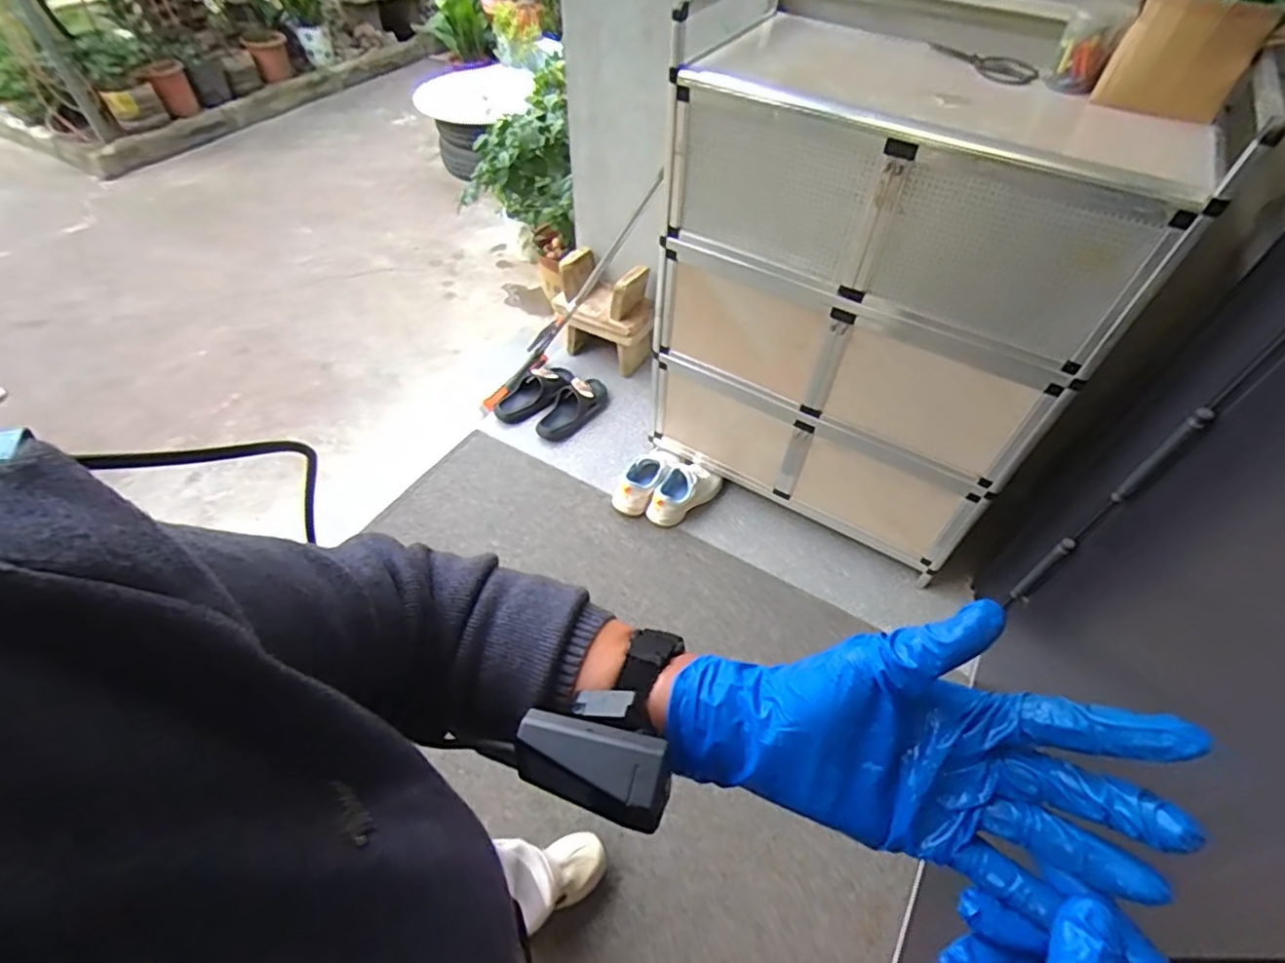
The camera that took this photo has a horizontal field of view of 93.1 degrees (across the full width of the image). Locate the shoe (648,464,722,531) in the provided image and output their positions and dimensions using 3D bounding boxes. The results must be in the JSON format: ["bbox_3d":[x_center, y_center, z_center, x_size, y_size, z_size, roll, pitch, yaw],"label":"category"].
[{"bbox_3d":[0.110,0.029,1.663,0.233,0.091,0.107,-36,61,-27],"label":"shoe"}]

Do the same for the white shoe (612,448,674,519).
[{"bbox_3d":[0.010,-0.007,1.694,0.110,0.093,0.230,27,55,19],"label":"white shoe"}]

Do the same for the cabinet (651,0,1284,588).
[{"bbox_3d":[0.477,-0.413,1.361,0.895,0.960,0.471,30,56,21],"label":"cabinet"}]

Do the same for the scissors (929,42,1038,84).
[{"bbox_3d":[0.621,-0.777,1.120,0.090,0.020,0.224,-26,56,-21],"label":"scissors"}]

